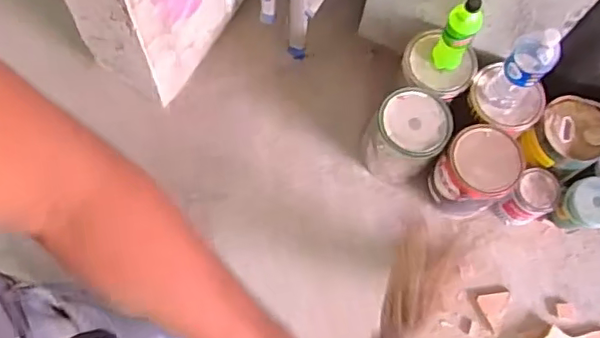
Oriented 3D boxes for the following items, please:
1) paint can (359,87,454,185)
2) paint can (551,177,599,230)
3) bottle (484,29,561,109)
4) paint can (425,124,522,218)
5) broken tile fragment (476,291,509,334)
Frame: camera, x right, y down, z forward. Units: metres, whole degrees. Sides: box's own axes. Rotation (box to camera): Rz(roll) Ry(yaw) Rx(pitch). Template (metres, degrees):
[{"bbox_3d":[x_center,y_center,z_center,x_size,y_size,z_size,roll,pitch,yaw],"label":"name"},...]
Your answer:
[{"bbox_3d":[0.237,-0.070,1.349,0.173,0.198,0.165,-4,72,-5],"label":"paint can"},{"bbox_3d":[0.642,0.092,1.332,0.102,0.165,0.115,-27,75,-12],"label":"paint can"},{"bbox_3d":[0.447,-0.201,1.176,0.084,0.228,0.076,43,74,10],"label":"bottle"},{"bbox_3d":[0.390,0.012,1.326,0.167,0.202,0.157,1,71,-3],"label":"paint can"},{"bbox_3d":[0.436,0.314,1.347,0.063,0.007,0.098,29,72,6],"label":"broken tile fragment"}]

